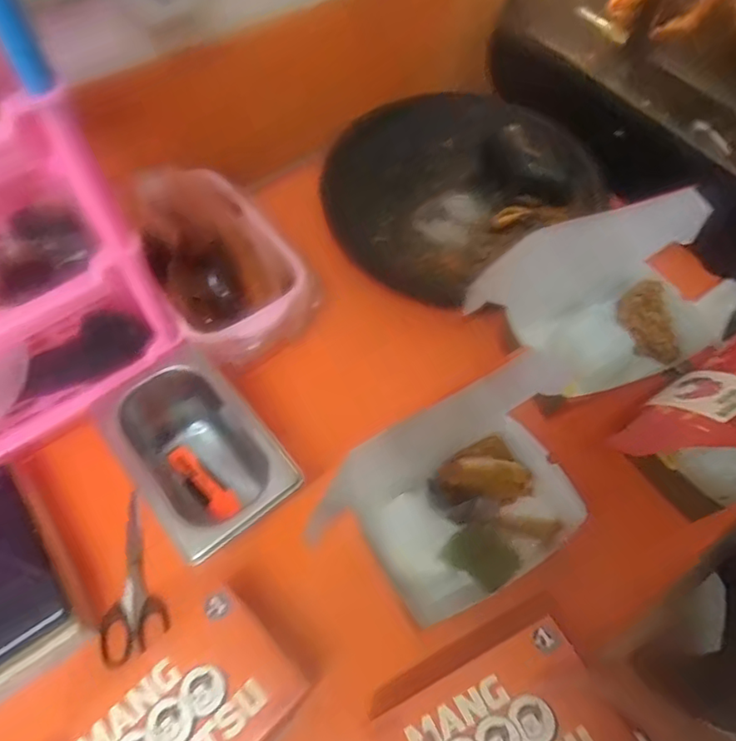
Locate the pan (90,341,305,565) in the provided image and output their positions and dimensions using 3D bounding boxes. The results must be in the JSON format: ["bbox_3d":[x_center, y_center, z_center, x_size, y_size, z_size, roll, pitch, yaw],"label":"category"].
[{"bbox_3d":[-0.157,0.077,0.523,0.109,0.104,0.189,-36,67,-20],"label":"pan"}]

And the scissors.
[{"bbox_3d":[-0.226,0.191,0.522,0.059,0.012,0.140,-22,63,-14],"label":"scissors"}]

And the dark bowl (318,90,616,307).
[{"bbox_3d":[0.096,-0.243,0.711,0.307,0.065,0.288,1,60,-1],"label":"dark bowl"}]

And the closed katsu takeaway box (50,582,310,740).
[{"bbox_3d":[-0.144,0.267,0.438,0.127,0.072,0.164,41,67,19],"label":"closed katsu takeaway box"}]

